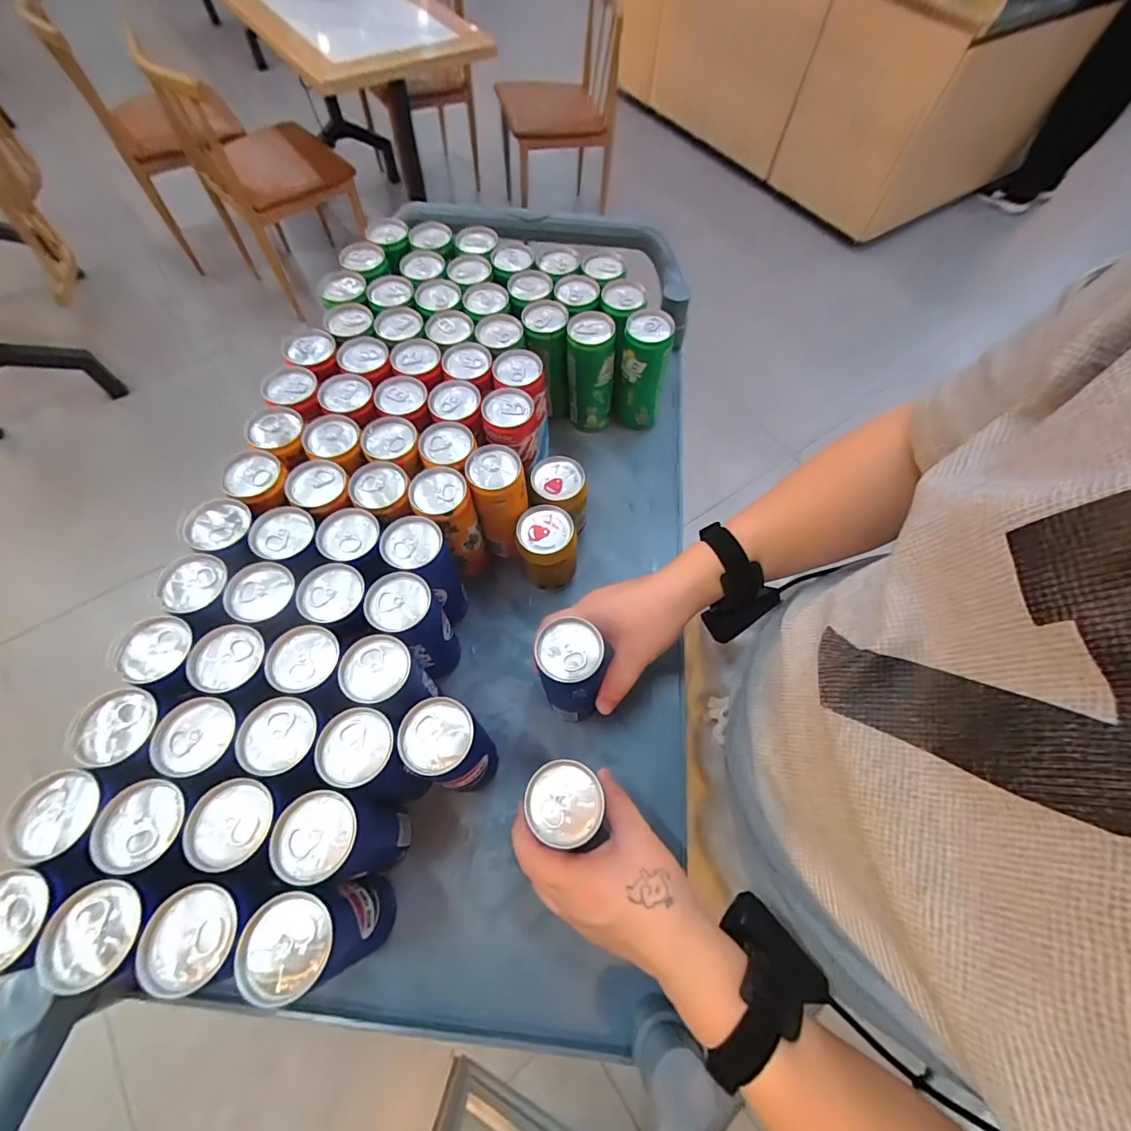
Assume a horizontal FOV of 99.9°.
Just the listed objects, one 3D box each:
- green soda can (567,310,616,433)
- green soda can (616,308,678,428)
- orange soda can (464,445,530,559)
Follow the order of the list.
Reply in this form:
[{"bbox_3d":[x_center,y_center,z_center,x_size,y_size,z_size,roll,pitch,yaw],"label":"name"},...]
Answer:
[{"bbox_3d":[0.030,-0.243,0.601,0.059,0.141,0.057,1,64,-2],"label":"green soda can"},{"bbox_3d":[0.097,-0.240,0.596,0.061,0.134,0.057,10,64,2],"label":"green soda can"},{"bbox_3d":[-0.067,-0.061,0.510,0.059,0.129,0.063,-13,65,-9],"label":"orange soda can"}]

